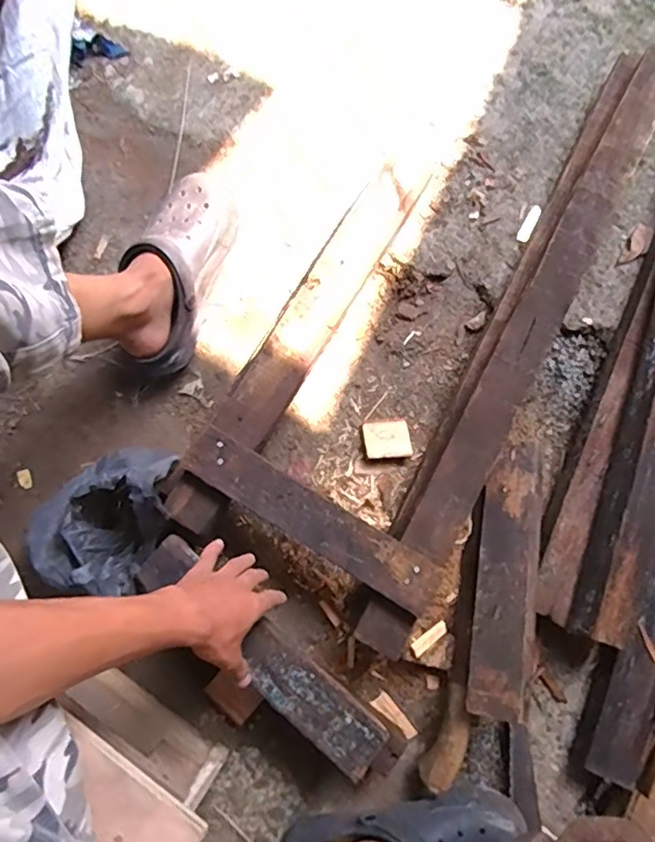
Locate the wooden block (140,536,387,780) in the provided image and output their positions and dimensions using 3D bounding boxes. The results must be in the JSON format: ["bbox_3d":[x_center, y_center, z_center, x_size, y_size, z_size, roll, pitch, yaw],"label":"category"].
[{"bbox_3d":[-0.072,0.251,0.640,0.317,0.027,0.061,42,81,7],"label":"wooden block"}]

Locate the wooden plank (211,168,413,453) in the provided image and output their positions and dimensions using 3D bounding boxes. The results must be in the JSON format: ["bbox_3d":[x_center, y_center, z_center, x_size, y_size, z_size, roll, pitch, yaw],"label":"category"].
[{"bbox_3d":[-0.011,-0.141,0.728,0.064,0.027,0.375,31,79,6],"label":"wooden plank"}]

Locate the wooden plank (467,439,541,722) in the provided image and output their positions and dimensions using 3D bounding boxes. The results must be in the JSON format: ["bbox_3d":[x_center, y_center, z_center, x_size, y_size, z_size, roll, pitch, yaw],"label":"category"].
[{"bbox_3d":[0.209,0.177,0.697,0.073,0.030,0.311,-3,64,29],"label":"wooden plank"}]

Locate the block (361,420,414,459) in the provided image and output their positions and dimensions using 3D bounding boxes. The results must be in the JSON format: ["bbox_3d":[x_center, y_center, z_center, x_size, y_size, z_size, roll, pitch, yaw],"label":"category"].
[{"bbox_3d":[0.079,0.024,0.777,0.063,0.020,0.052,-9,78,-2],"label":"block"}]

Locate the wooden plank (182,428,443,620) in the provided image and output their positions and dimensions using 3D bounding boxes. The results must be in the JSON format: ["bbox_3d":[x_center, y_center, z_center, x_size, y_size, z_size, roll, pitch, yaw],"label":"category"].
[{"bbox_3d":[-0.018,0.110,0.661,0.315,0.014,0.059,31,79,6],"label":"wooden plank"}]

